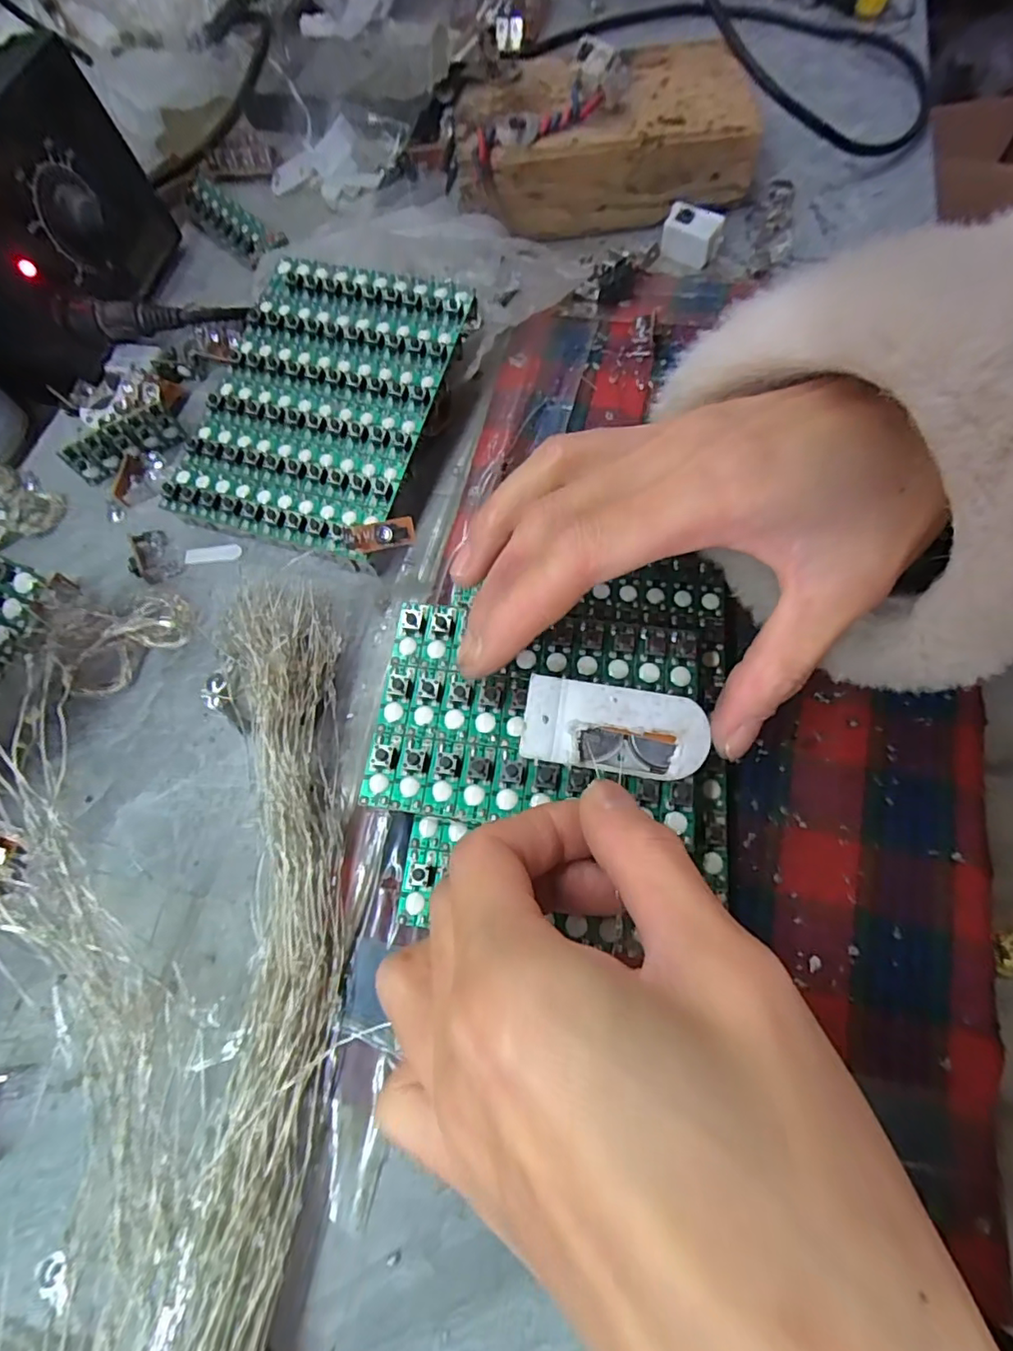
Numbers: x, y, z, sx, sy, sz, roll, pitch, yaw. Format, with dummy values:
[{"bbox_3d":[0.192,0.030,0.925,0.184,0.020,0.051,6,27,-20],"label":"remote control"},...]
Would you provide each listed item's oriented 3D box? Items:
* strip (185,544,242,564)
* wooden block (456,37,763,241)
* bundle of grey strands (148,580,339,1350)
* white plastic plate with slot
[{"bbox_3d":[-0.121,-0.050,0.237,0.022,0.004,0.007,-7,77,-2],"label":"strip"},{"bbox_3d":[0.045,-0.270,0.292,0.146,0.045,0.086,-11,68,-2],"label":"wooden block"},{"bbox_3d":[-0.082,0.170,0.125,0.050,0.043,0.439,2,68,3],"label":"bundle of grey strands"},{"bbox_3d":[0.030,0.015,0.160,0.050,0.004,0.024,9,85,5],"label":"white plastic plate with slot"}]

